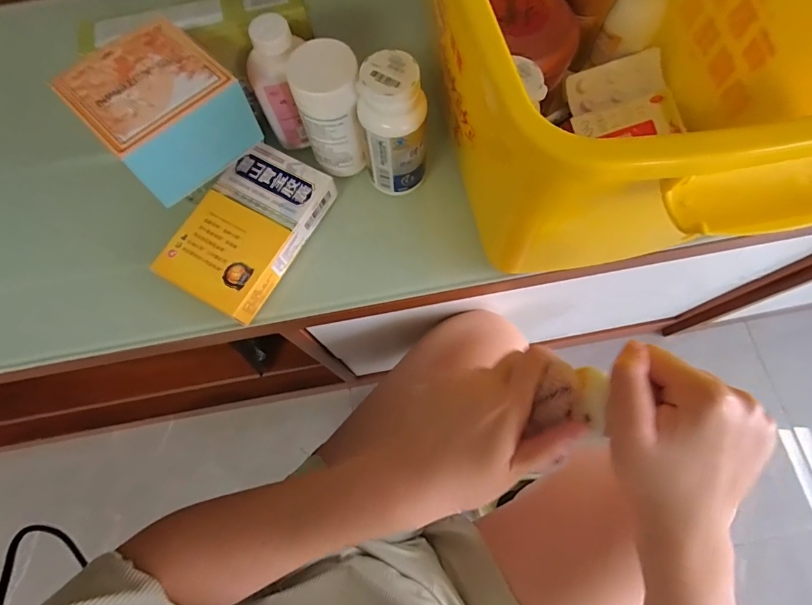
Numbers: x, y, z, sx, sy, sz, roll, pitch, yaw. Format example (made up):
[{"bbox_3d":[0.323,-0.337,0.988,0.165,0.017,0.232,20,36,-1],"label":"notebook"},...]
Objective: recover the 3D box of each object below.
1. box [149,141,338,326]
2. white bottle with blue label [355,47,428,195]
[{"bbox_3d":[-0.126,-0.059,0.337,0.078,0.028,0.133,28,75,10],"label":"box"},{"bbox_3d":[-0.009,-0.129,0.312,0.045,0.098,0.043,-14,73,-3],"label":"white bottle with blue label"}]

